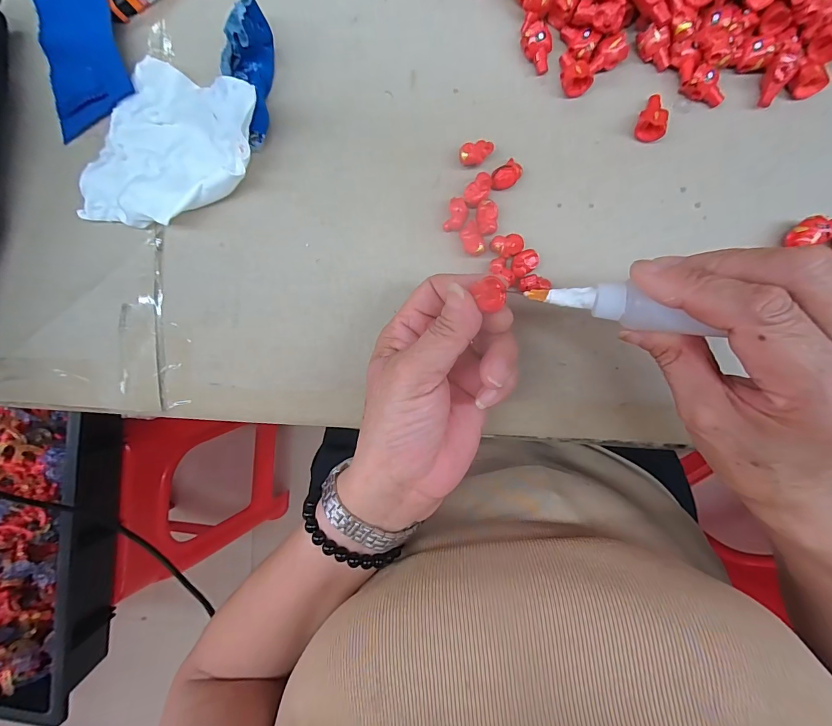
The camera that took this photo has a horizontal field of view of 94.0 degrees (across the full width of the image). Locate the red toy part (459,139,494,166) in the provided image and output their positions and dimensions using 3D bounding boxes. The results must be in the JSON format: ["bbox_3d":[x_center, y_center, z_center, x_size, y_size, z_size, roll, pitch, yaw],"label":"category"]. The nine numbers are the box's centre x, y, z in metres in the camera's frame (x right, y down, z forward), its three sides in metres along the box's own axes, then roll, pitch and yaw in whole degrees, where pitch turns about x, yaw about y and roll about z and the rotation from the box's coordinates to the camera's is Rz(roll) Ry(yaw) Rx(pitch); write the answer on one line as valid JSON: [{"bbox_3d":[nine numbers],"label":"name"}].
[{"bbox_3d":[0.039,-0.133,0.250,0.021,0.013,0.014,-12,92,5],"label":"red toy part"}]

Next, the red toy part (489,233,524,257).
[{"bbox_3d":[0.058,-0.075,0.248,0.022,0.008,0.014,-6,93,5],"label":"red toy part"}]

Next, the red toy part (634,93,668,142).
[{"bbox_3d":[0.144,-0.152,0.239,0.015,0.013,0.027,-3,93,4],"label":"red toy part"}]

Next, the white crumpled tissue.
[{"bbox_3d":[-0.165,-0.137,0.254,0.108,0.027,0.109,24,95,3],"label":"white crumpled tissue"}]

